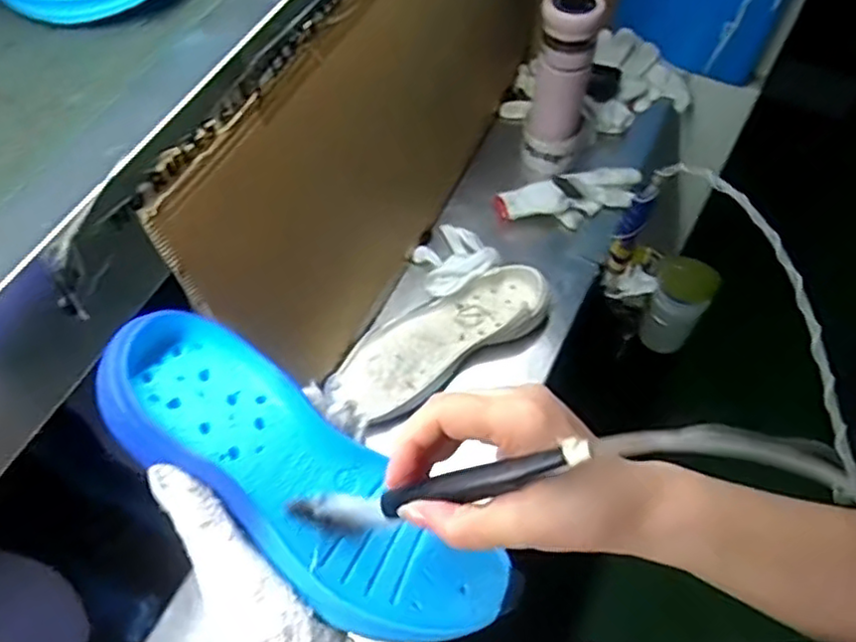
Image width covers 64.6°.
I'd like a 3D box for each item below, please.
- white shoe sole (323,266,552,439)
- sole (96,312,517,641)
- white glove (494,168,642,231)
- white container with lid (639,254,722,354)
[{"bbox_3d":[0.005,0.018,0.754,0.277,0.052,0.100,-30,60,-19],"label":"white shoe sole"},{"bbox_3d":[-0.066,0.089,0.367,0.243,0.032,0.080,40,64,-2],"label":"sole"},{"bbox_3d":[0.183,-0.162,0.872,0.187,0.031,0.077,-10,55,-6],"label":"white glove"},{"bbox_3d":[0.325,-0.021,0.902,0.078,0.135,0.063,28,60,19],"label":"white container with lid"}]

